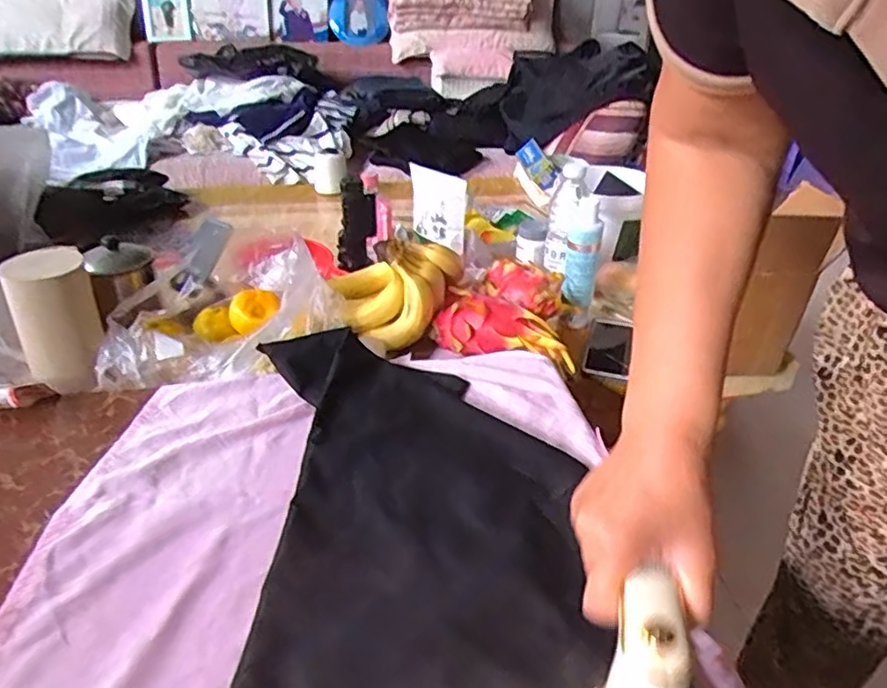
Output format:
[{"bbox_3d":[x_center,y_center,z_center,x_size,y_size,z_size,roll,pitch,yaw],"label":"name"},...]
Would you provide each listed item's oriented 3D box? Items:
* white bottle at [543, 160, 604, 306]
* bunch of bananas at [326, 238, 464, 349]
[{"bbox_3d":[0.188,-0.155,0.925,0.063,0.162,0.091,0,31,-1],"label":"white bottle"},{"bbox_3d":[-0.071,-0.080,0.893,0.175,0.111,0.127,2,30,7],"label":"bunch of bananas"}]

